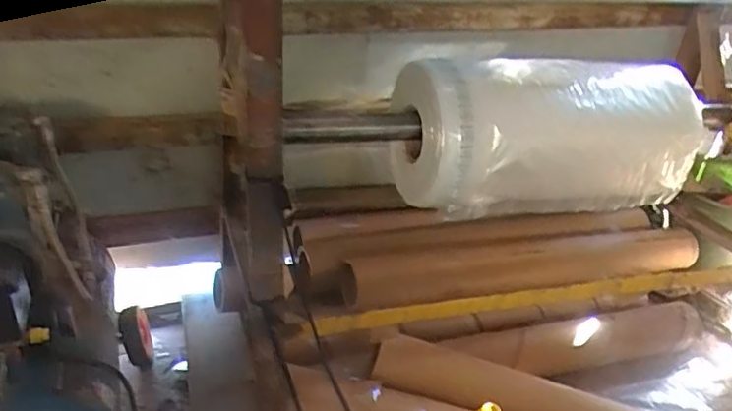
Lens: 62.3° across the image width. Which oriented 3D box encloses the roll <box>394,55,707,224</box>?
[{"bbox_3d":[0.327,-0.130,1.089,0.515,0.241,0.228,-4,31,-19],"label":"roll"}]

